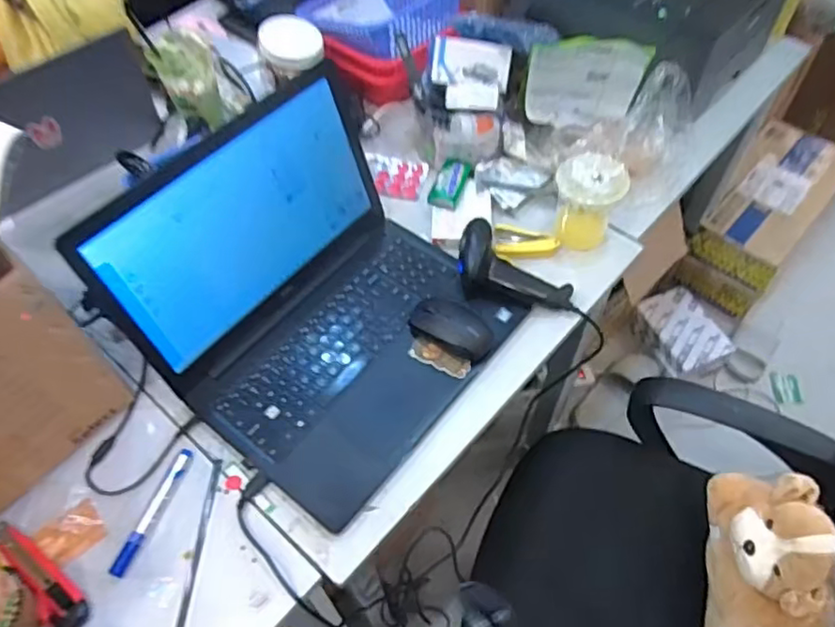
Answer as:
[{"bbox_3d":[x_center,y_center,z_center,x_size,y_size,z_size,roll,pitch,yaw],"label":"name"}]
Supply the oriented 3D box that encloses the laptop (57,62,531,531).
[{"bbox_3d":[-0.100,-0.032,0.721,0.323,0.226,0.365,33,63,22],"label":"laptop"}]

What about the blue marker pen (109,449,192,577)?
[{"bbox_3d":[-0.287,0.211,0.688,0.020,0.014,0.142,16,58,12],"label":"blue marker pen"}]

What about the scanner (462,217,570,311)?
[{"bbox_3d":[0.126,-0.064,0.827,0.141,0.057,0.102,-1,56,1],"label":"scanner"}]

